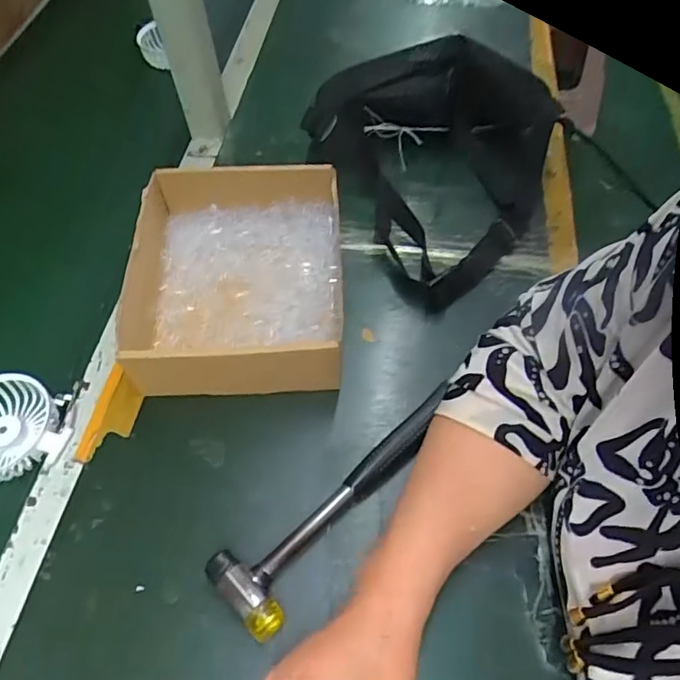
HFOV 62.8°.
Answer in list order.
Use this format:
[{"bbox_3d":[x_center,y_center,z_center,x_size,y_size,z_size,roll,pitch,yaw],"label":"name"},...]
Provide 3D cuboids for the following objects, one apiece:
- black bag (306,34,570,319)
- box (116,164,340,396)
[{"bbox_3d":[0.111,-0.197,0.569,0.230,0.096,0.279,-24,59,-12],"label":"black bag"},{"bbox_3d":[-0.092,-0.053,0.495,0.178,0.076,0.208,-1,57,2],"label":"box"}]

